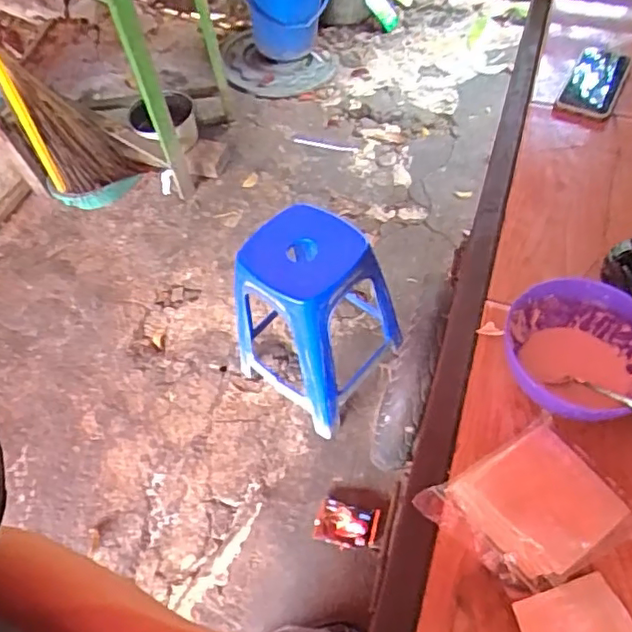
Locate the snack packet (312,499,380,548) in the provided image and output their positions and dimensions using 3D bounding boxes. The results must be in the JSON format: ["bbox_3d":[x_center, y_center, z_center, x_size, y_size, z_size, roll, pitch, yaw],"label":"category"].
[{"bbox_3d":[0.069,0.480,1.383,0.138,0.015,0.096,11,57,13],"label":"snack packet"}]

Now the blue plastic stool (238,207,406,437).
[{"bbox_3d":[-0.002,-0.004,1.461,0.298,0.404,0.331,-41,61,-21],"label":"blue plastic stool"}]

